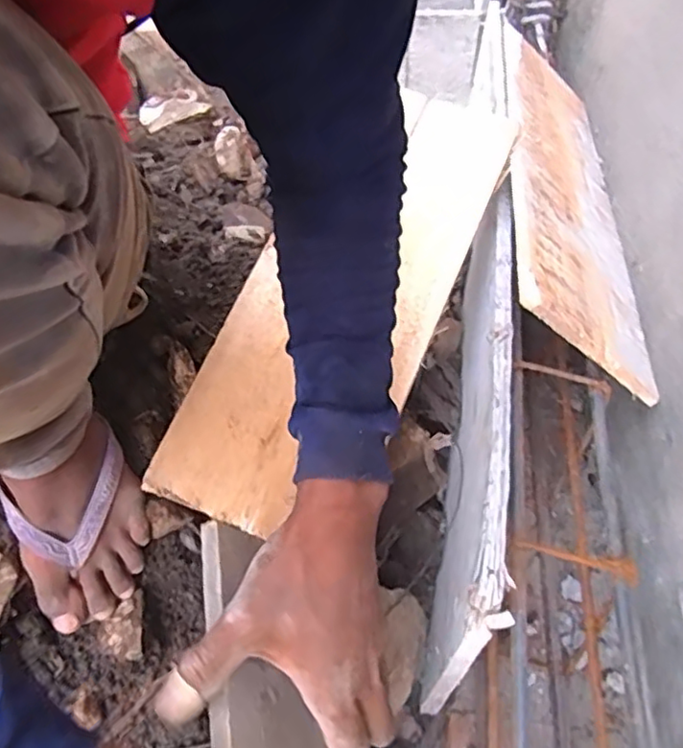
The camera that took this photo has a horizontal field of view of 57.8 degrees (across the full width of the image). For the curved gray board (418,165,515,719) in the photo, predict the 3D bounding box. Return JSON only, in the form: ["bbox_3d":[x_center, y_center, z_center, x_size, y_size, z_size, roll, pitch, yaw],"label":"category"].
[{"bbox_3d":[0.123,0.050,0.585,0.043,0.215,0.438,6,50,9],"label":"curved gray board"}]

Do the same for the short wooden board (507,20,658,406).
[{"bbox_3d":[0.251,-0.224,0.696,0.165,0.014,0.569,32,45,-21],"label":"short wooden board"}]

